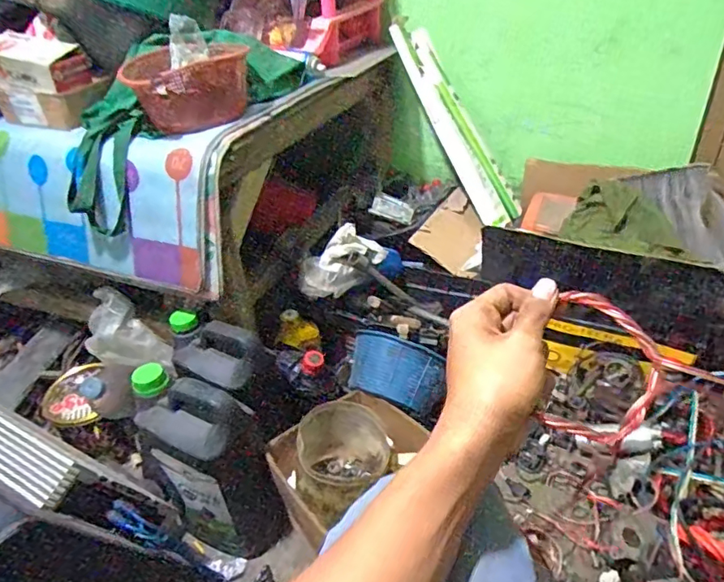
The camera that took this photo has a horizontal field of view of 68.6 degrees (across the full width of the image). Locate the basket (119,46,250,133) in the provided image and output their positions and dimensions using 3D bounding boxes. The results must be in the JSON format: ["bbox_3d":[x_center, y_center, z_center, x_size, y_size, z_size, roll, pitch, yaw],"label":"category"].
[{"bbox_3d":[-0.295,-0.344,0.909,0.117,0.114,0.168,24,43,36],"label":"basket"}]

